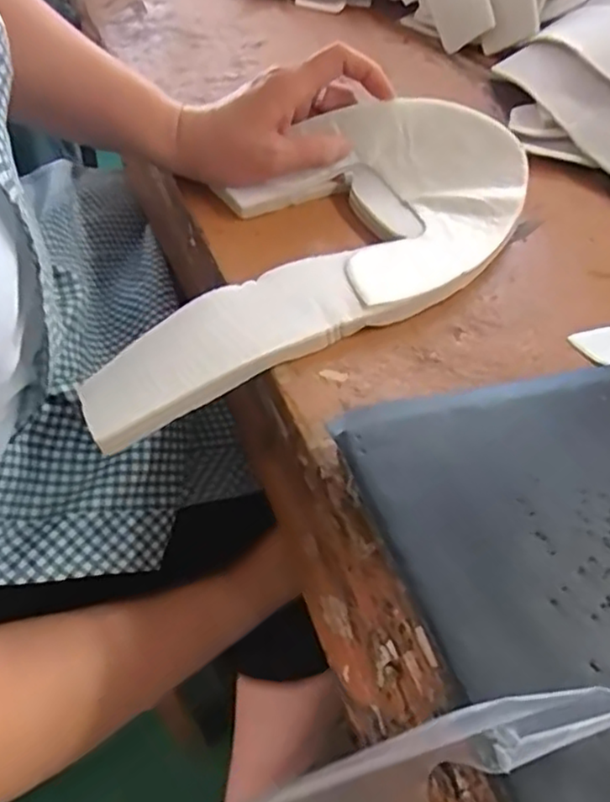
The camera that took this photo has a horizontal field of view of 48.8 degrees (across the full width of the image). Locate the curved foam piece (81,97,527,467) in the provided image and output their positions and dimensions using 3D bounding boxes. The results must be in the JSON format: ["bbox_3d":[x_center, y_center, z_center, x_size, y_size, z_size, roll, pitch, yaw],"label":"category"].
[{"bbox_3d":[0.005,-0.090,0.405,0.144,0.047,0.327,35,60,24],"label":"curved foam piece"}]

